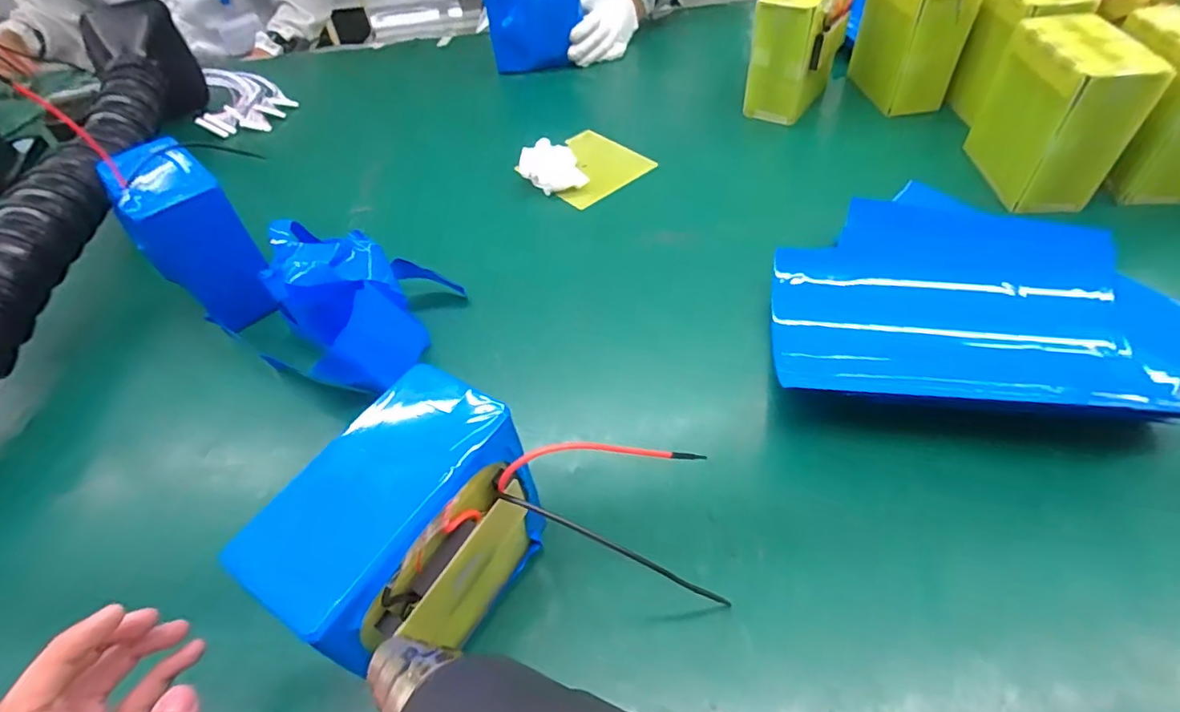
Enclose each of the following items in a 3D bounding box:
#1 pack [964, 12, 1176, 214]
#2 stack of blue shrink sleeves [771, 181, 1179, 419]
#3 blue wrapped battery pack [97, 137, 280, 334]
[{"bbox_3d":[0.480,-0.253,0.584,0.075,0.144,0.147,-1,48,5],"label":"pack"},{"bbox_3d":[0.338,-0.047,0.493,0.334,0.056,0.237,6,50,11],"label":"stack of blue shrink sleeves"},{"bbox_3d":[-0.392,-0.116,0.555,0.118,0.159,0.082,35,60,31],"label":"blue wrapped battery pack"}]

